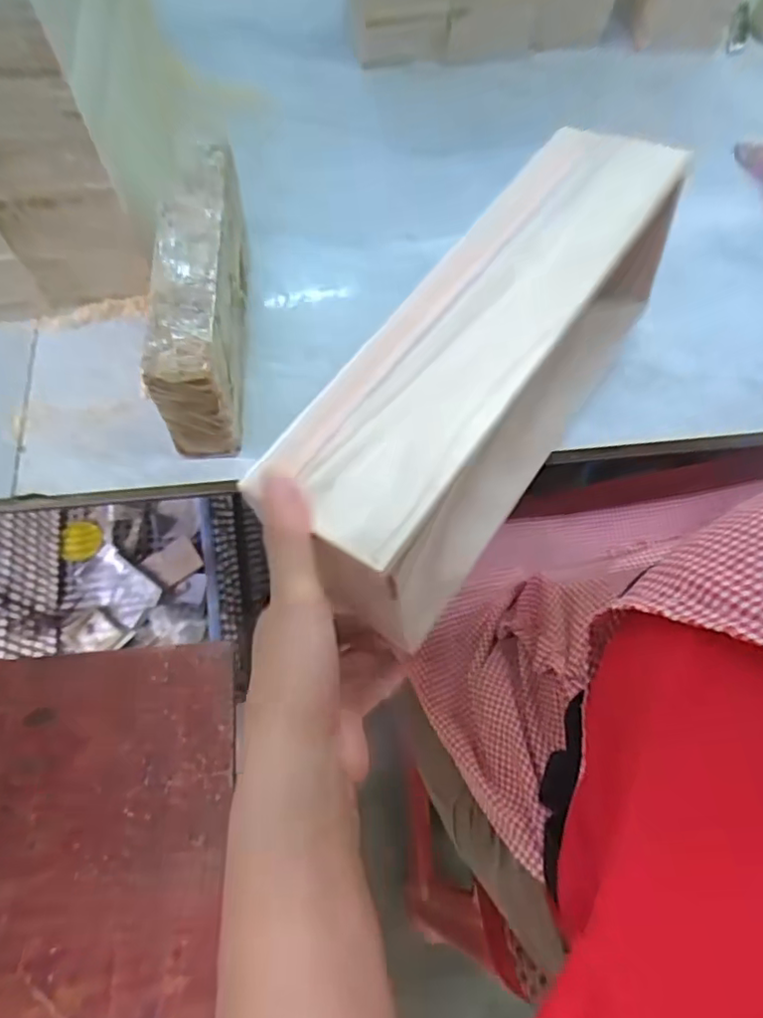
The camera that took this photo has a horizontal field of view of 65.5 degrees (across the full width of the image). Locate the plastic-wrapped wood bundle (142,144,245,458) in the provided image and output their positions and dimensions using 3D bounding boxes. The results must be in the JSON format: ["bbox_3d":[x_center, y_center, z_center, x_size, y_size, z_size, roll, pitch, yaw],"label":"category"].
[{"bbox_3d":[-0.123,-0.145,0.427,0.050,0.110,0.202,-3,67,-3],"label":"plastic-wrapped wood bundle"}]

